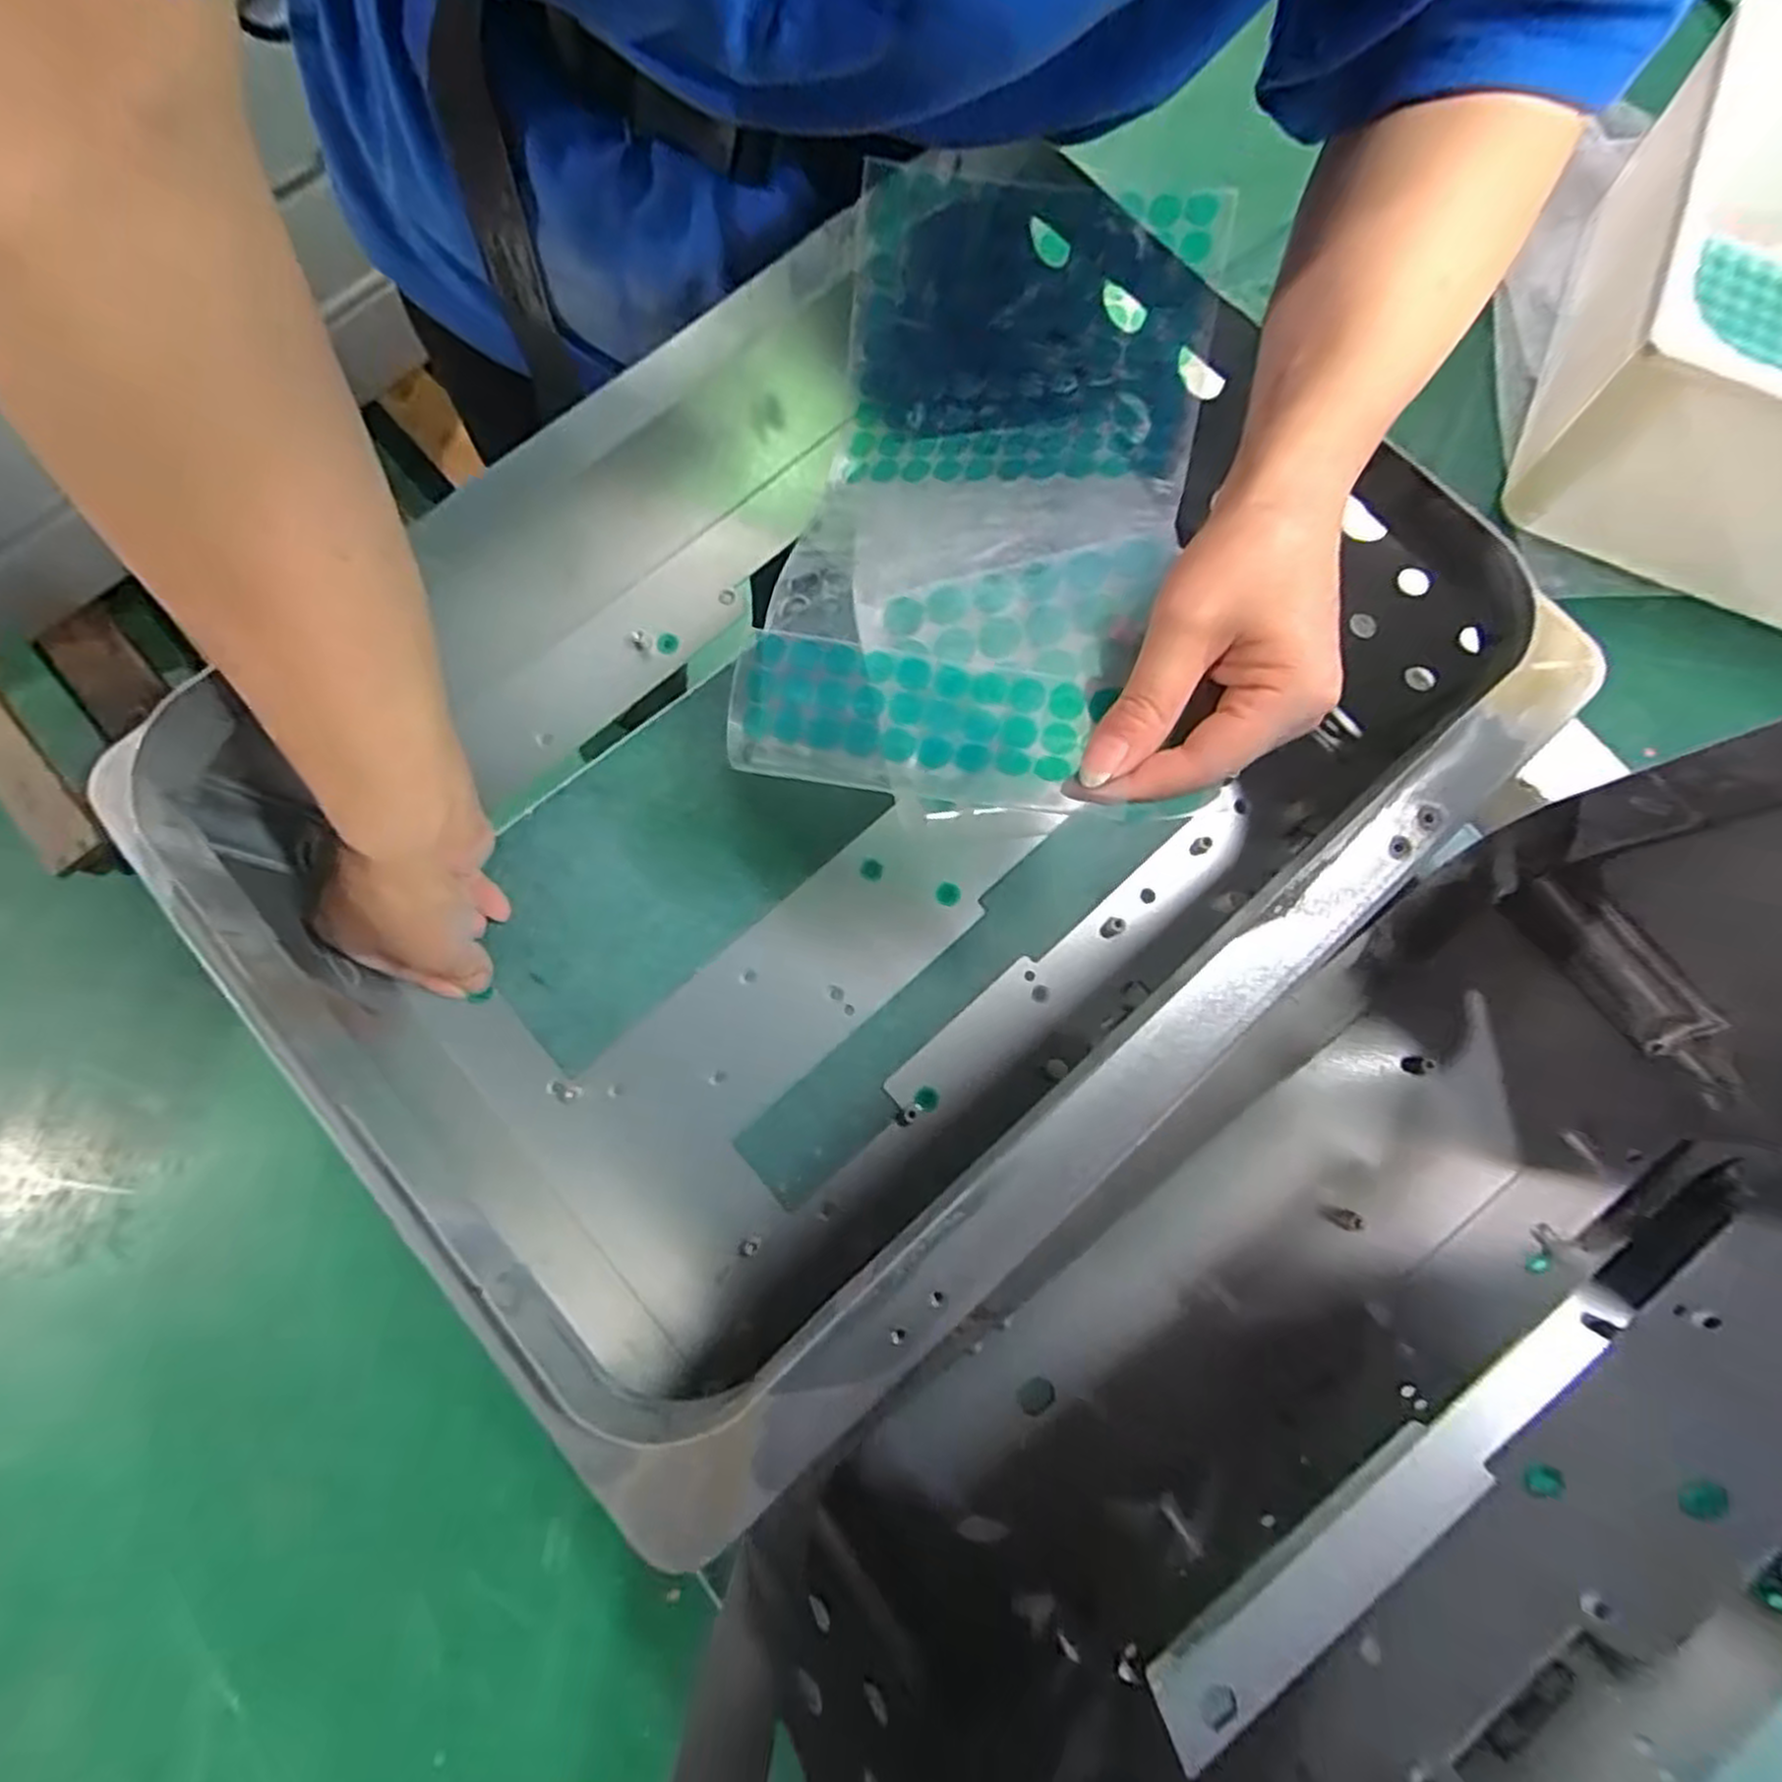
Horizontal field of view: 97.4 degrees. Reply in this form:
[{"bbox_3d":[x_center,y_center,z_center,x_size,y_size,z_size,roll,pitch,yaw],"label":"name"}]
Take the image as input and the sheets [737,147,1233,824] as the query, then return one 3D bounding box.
[{"bbox_3d":[0.035,-0.156,0.291,0.135,0.029,0.250,12,77,16],"label":"sheets"}]

